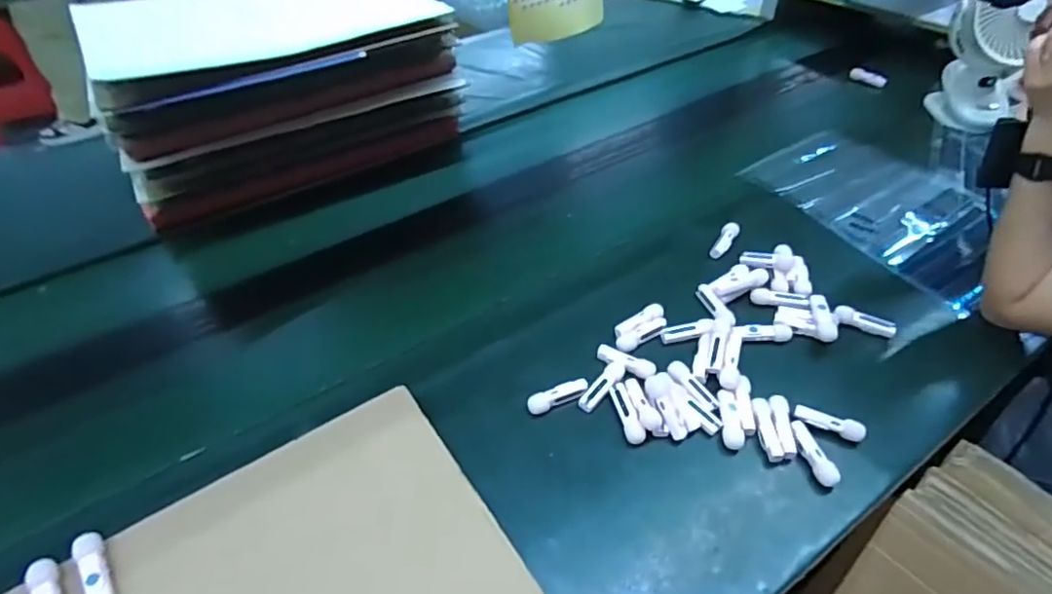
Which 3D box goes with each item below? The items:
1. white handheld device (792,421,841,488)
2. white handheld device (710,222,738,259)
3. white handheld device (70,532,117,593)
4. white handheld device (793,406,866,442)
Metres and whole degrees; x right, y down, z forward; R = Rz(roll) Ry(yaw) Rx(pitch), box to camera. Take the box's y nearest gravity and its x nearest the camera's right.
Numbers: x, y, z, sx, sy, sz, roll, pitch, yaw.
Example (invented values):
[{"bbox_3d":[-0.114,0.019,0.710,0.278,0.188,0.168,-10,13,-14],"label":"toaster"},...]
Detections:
[{"bbox_3d":[0.275,0.151,0.546,0.020,0.016,0.065,-11,47,-11],"label":"white handheld device"},{"bbox_3d":[0.264,-0.075,0.755,0.023,0.016,0.064,26,63,23],"label":"white handheld device"},{"bbox_3d":[-0.345,0.217,0.453,0.019,0.015,0.064,-31,53,-27],"label":"white handheld device"},{"bbox_3d":[0.302,0.126,0.566,0.065,0.013,0.017,19,48,17],"label":"white handheld device"}]

